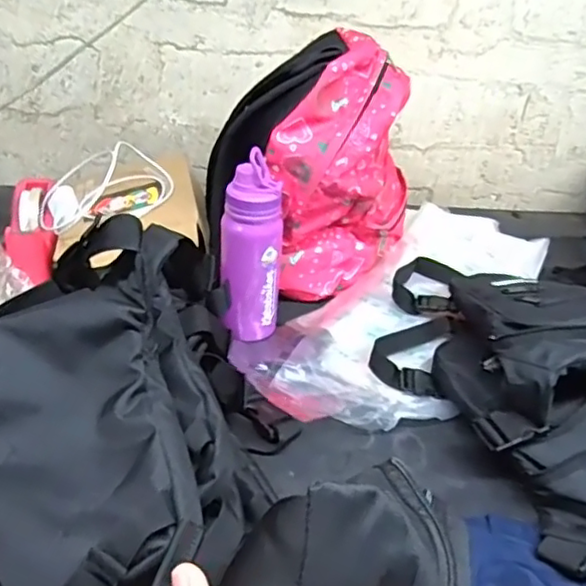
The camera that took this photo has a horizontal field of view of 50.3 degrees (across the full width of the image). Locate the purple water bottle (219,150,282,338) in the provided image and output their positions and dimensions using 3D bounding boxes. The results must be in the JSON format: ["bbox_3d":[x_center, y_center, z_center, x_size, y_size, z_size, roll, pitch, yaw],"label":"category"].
[{"bbox_3d":[-0.054,-0.056,0.821,0.077,0.237,0.079,6,32,0],"label":"purple water bottle"}]

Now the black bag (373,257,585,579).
[{"bbox_3d":[0.253,0.069,0.729,0.281,0.142,0.400,-19,39,-34],"label":"black bag"}]

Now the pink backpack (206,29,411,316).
[{"bbox_3d":[0.046,-0.171,0.899,0.279,0.336,0.179,-14,37,-29],"label":"pink backpack"}]

